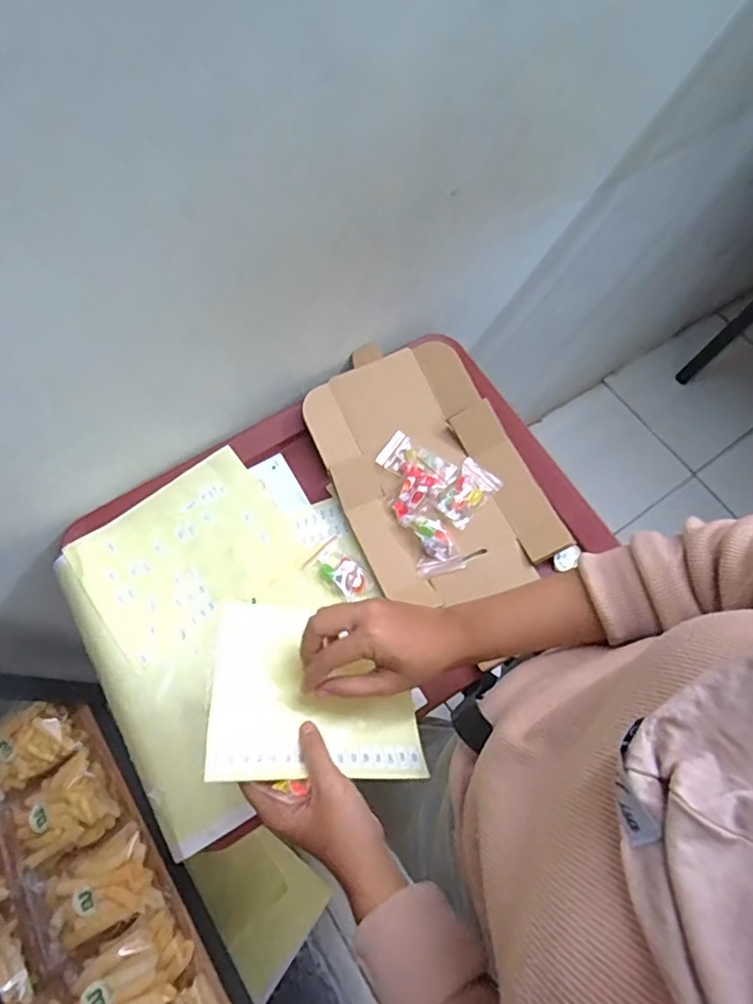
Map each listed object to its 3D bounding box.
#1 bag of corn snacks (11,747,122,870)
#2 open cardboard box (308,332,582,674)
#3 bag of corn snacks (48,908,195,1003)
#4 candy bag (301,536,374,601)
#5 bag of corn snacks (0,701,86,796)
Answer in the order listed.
[{"bbox_3d":[-0.371,0.365,0.643,0.114,0.051,0.091,-32,72,-10],"label":"bag of corn snacks"},{"bbox_3d":[0.058,-0.038,0.627,0.204,0.029,0.305,-23,71,-10],"label":"open cardboard box"},{"bbox_3d":[-0.264,0.502,0.569,0.088,0.061,0.132,42,76,15],"label":"bag of corn snacks"},{"bbox_3d":[-0.038,0.076,0.597,0.071,0.010,0.045,42,76,15],"label":"candy bag"},{"bbox_3d":[-0.423,0.291,0.666,0.119,0.043,0.084,-33,98,5],"label":"bag of corn snacks"}]

